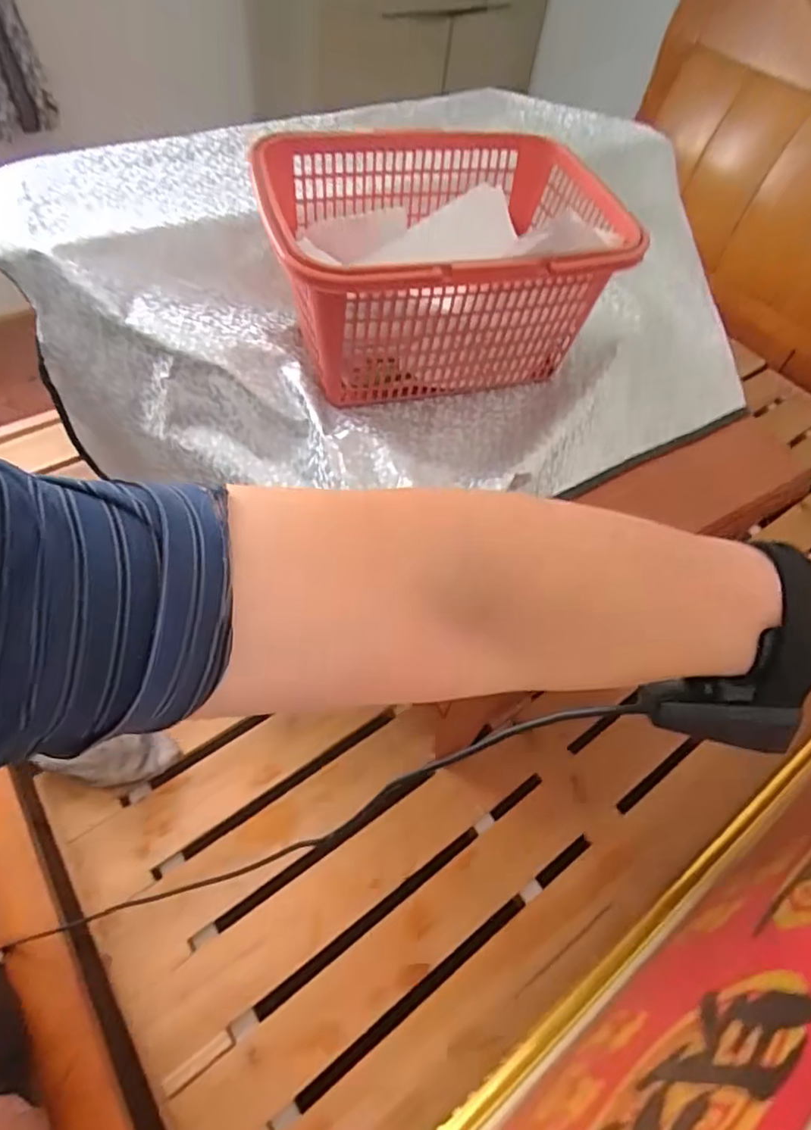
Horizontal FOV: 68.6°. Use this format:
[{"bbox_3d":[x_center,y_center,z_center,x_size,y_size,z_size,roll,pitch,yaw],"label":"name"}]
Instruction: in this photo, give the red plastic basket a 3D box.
[{"bbox_3d":[0.041,-0.308,0.625,0.345,0.170,0.263,-10,56,-11],"label":"red plastic basket"}]

